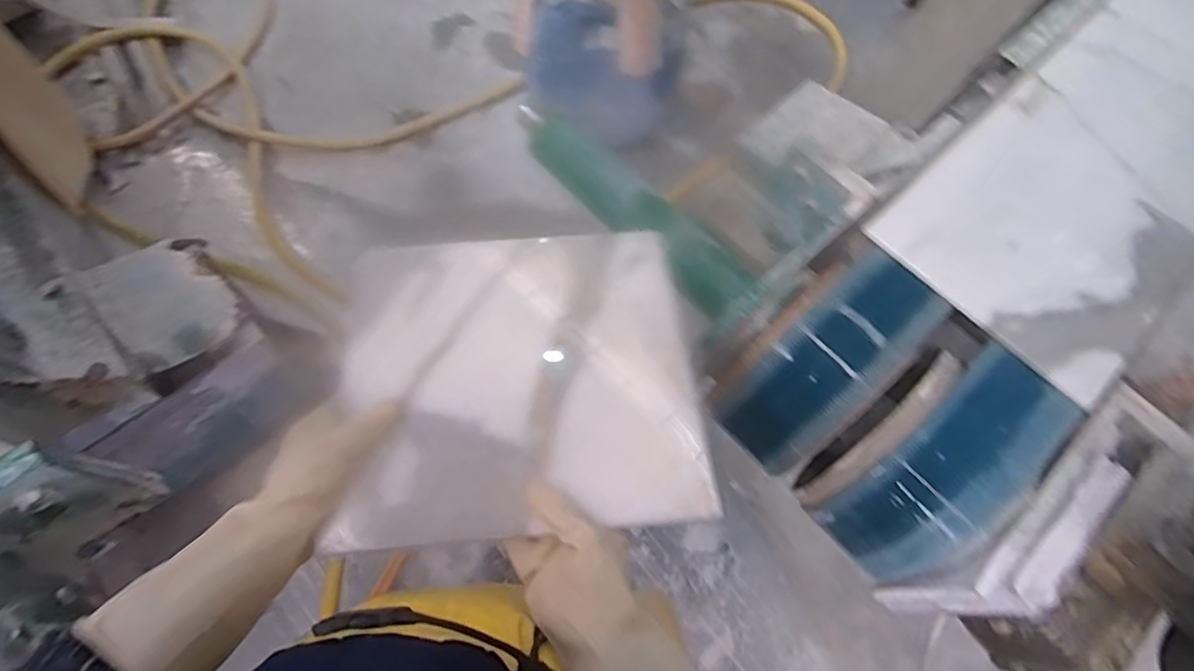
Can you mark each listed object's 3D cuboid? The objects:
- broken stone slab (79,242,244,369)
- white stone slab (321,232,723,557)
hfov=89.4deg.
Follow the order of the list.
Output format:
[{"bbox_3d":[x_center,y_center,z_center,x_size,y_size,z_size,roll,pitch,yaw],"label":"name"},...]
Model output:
[{"bbox_3d":[-0.767,-0.064,1.067,0.256,0.021,0.179,45,56,13],"label":"broken stone slab"},{"bbox_3d":[-0.068,0.028,0.534,0.297,0.016,0.296,-5,57,-4],"label":"white stone slab"}]

